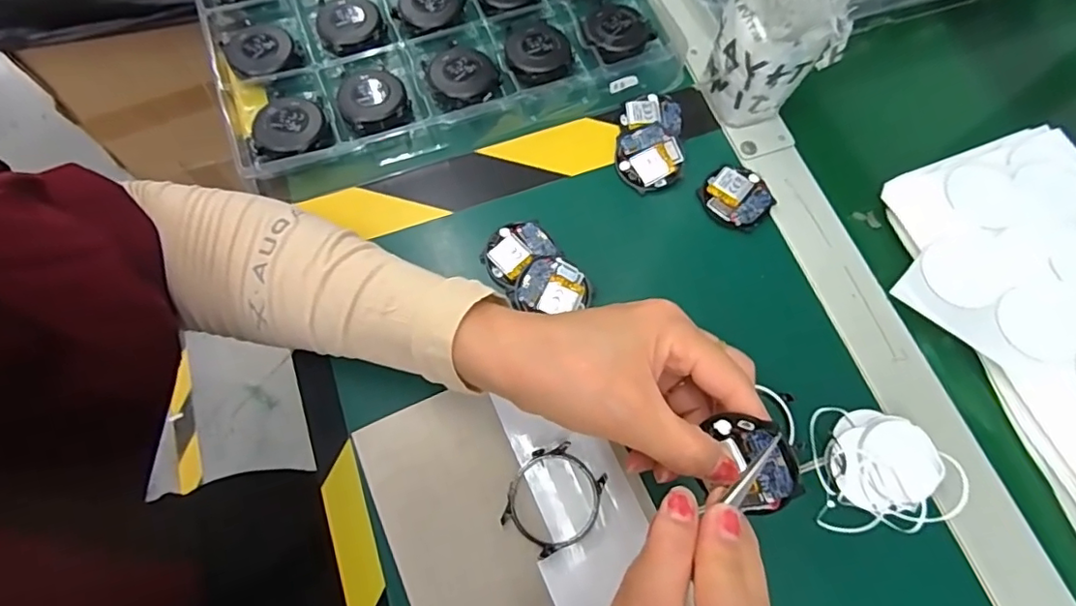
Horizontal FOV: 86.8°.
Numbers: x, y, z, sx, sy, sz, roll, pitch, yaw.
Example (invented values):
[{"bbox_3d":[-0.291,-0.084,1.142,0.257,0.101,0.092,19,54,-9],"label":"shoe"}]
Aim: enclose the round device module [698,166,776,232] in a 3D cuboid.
[{"bbox_3d":[0.126,-0.066,0.359,0.040,0.010,0.040,1,69,-2],"label":"round device module"}]

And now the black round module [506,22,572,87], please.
[{"bbox_3d":[0.001,-0.168,0.382,0.043,0.007,0.045,1,69,-2],"label":"black round module"}]

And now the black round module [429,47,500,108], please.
[{"bbox_3d":[-0.049,-0.150,0.374,0.042,0.007,0.045,-19,71,-9],"label":"black round module"}]

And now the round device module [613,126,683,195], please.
[{"bbox_3d":[0.071,-0.092,0.363,0.041,0.009,0.043,1,69,-2],"label":"round device module"}]

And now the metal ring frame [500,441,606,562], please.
[{"bbox_3d":[0.008,0.099,0.289,0.045,0.010,0.051,39,73,12],"label":"metal ring frame"}]

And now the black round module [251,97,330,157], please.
[{"bbox_3d":[-0.152,-0.109,0.351,0.042,0.008,0.042,-3,69,-3],"label":"black round module"}]

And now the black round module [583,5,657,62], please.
[{"bbox_3d":[0.054,-0.187,0.390,0.044,0.008,0.046,1,69,-2],"label":"black round module"}]

